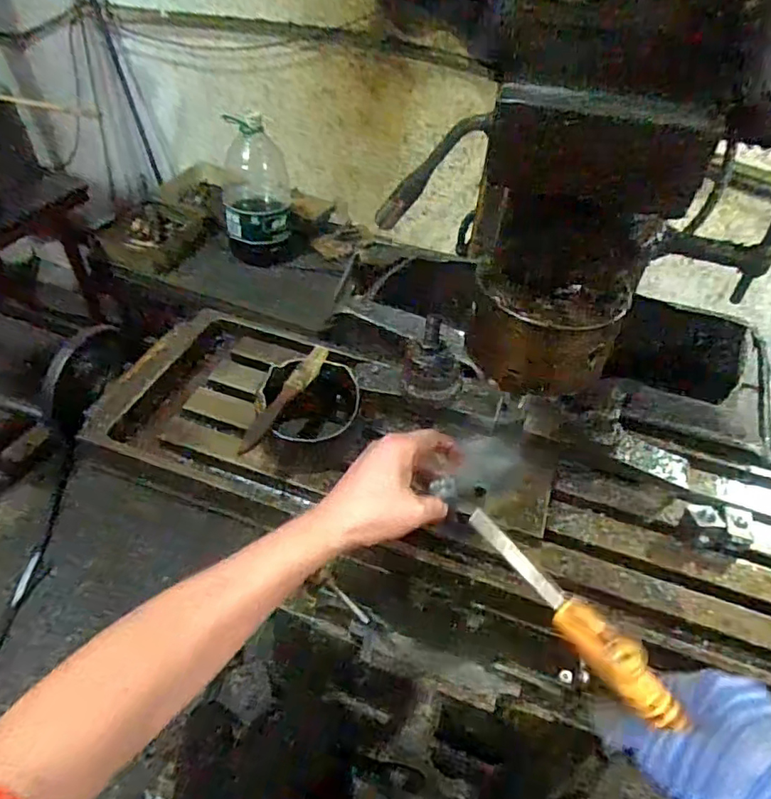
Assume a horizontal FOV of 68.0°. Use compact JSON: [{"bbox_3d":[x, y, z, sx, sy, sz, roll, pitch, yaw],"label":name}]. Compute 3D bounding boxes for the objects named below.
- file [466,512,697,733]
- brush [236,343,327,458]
[{"bbox_3d":[0.106,0.122,0.338,0.021,0.026,0.151,-24,48,-25],"label":"file"},{"bbox_3d":[-0.097,-0.002,0.559,0.021,0.018,0.142,20,48,14],"label":"brush"}]

